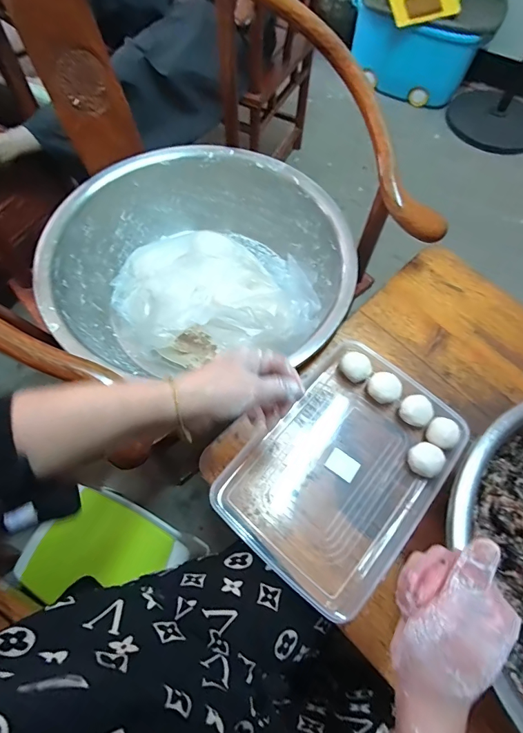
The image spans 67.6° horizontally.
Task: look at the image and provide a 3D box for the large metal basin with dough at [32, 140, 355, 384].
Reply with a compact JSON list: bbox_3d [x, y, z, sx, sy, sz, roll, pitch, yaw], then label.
[{"bbox_3d":[-0.110,-0.187,0.690,0.473,0.163,0.417,-1,65,-4],"label":"large metal basin with dough"}]

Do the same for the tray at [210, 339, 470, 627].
[{"bbox_3d":[0.109,0.130,0.514,0.217,0.038,0.303,37,68,13],"label":"tray"}]

